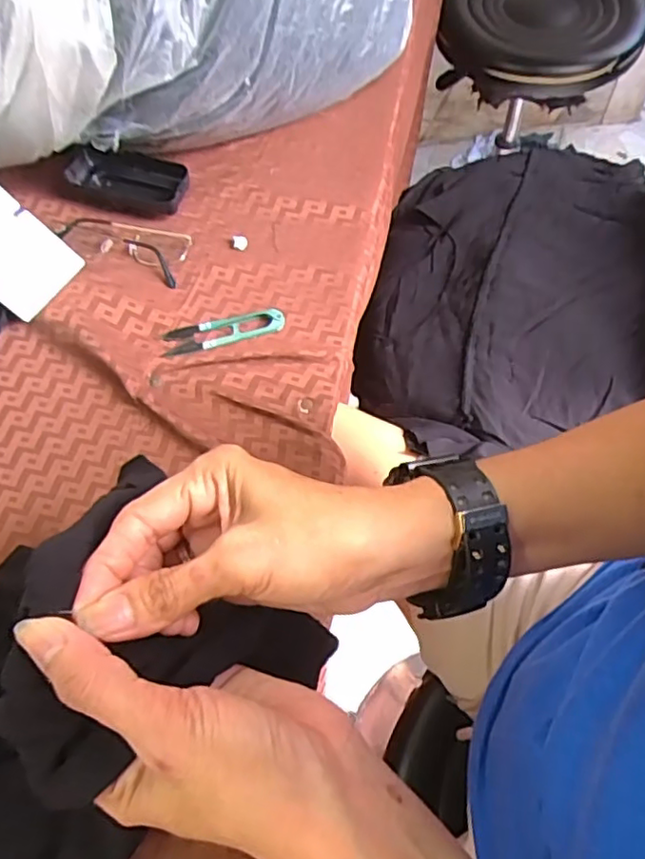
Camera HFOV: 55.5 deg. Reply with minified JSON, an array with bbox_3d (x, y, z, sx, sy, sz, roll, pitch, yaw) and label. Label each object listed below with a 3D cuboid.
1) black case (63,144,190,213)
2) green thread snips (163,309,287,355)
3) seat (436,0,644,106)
[{"bbox_3d":[-0.179,-0.230,0.567,0.115,0.029,0.053,16,63,10],"label":"black case"},{"bbox_3d":[-0.081,-0.083,0.501,0.099,0.007,0.027,-13,62,-5],"label":"green thread snips"},{"bbox_3d":[0.339,-0.633,0.971,0.298,0.094,0.314,-1,63,3],"label":"seat"}]

